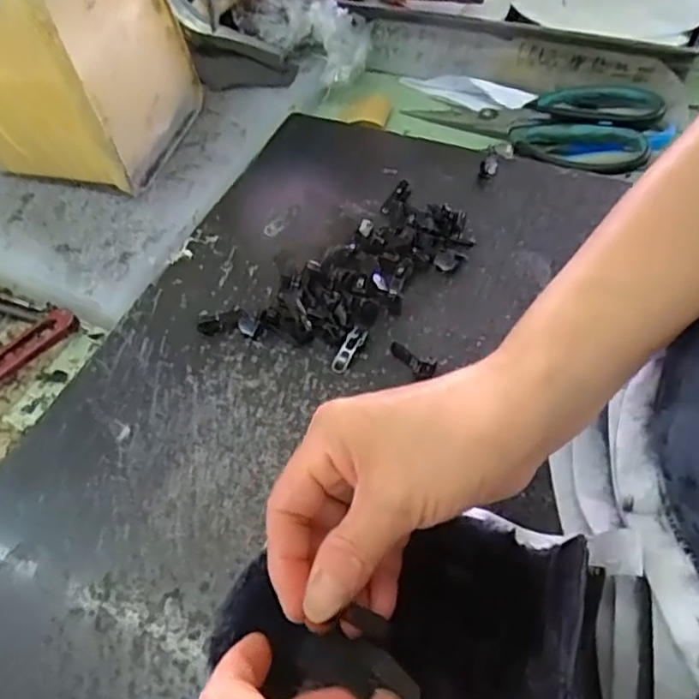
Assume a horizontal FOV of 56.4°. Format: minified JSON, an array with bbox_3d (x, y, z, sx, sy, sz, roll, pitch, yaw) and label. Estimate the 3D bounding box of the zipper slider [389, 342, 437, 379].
[{"bbox_3d":[0.032,0.005,0.340,0.030,0.007,0.013,37,64,27],"label":"zipper slider"}]

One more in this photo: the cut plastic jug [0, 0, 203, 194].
[{"bbox_3d":[-0.181,-0.203,0.407,0.109,0.178,0.114,13,55,14],"label":"cut plastic jug"}]

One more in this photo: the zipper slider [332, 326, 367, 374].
[{"bbox_3d":[0.000,0.000,0.350,0.009,0.004,0.029,26,72,21],"label":"zipper slider"}]

